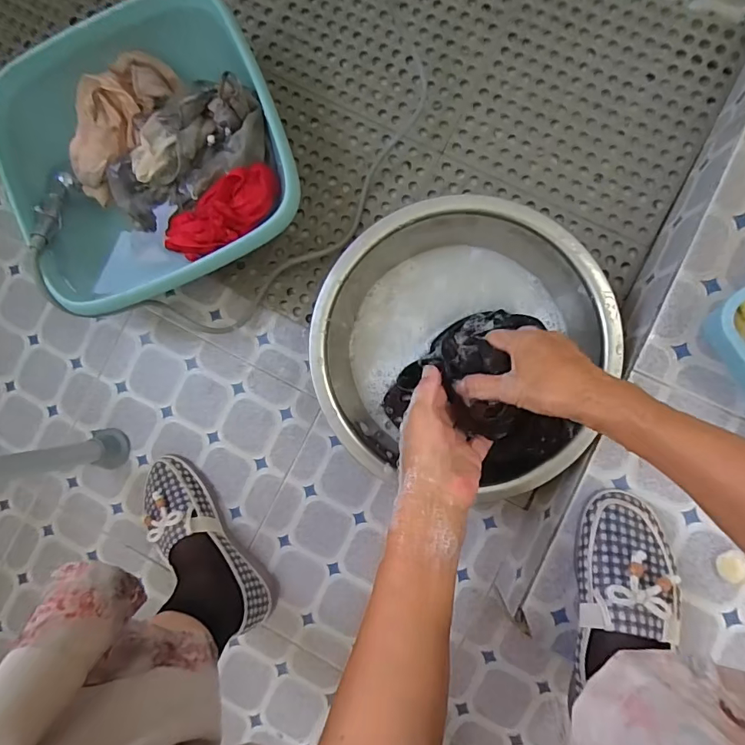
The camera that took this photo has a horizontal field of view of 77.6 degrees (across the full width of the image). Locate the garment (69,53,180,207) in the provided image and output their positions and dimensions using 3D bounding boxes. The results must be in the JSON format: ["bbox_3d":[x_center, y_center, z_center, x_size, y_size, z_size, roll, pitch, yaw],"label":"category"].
[{"bbox_3d":[-0.312,-0.304,0.562,0.091,0.044,0.185,28,91,7],"label":"garment"}]

